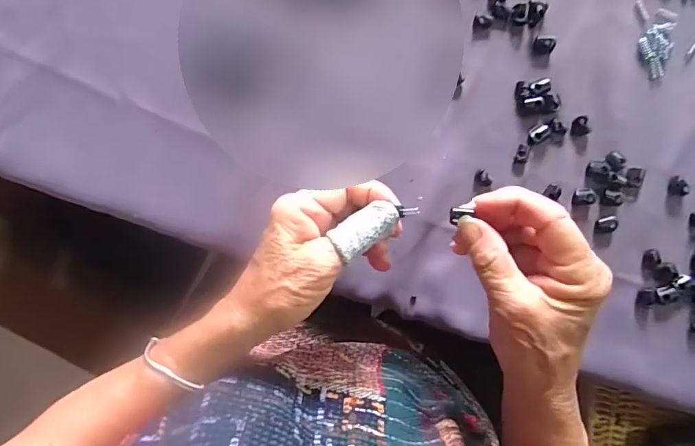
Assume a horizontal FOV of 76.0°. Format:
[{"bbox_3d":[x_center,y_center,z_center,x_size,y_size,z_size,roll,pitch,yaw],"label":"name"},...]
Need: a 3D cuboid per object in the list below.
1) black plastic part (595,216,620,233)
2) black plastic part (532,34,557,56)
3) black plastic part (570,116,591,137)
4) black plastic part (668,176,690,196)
[{"bbox_3d":[0.203,0.002,0.348,0.017,0.005,0.012,-13,94,-1],"label":"black plastic part"},{"bbox_3d":[0.151,-0.137,0.341,0.015,0.004,0.015,4,93,-2],"label":"black plastic part"},{"bbox_3d":[0.179,-0.075,0.344,0.015,0.004,0.015,0,94,-1],"label":"black plastic part"},{"bbox_3d":[0.257,-0.029,0.346,0.016,0.004,0.015,4,94,-2],"label":"black plastic part"}]

